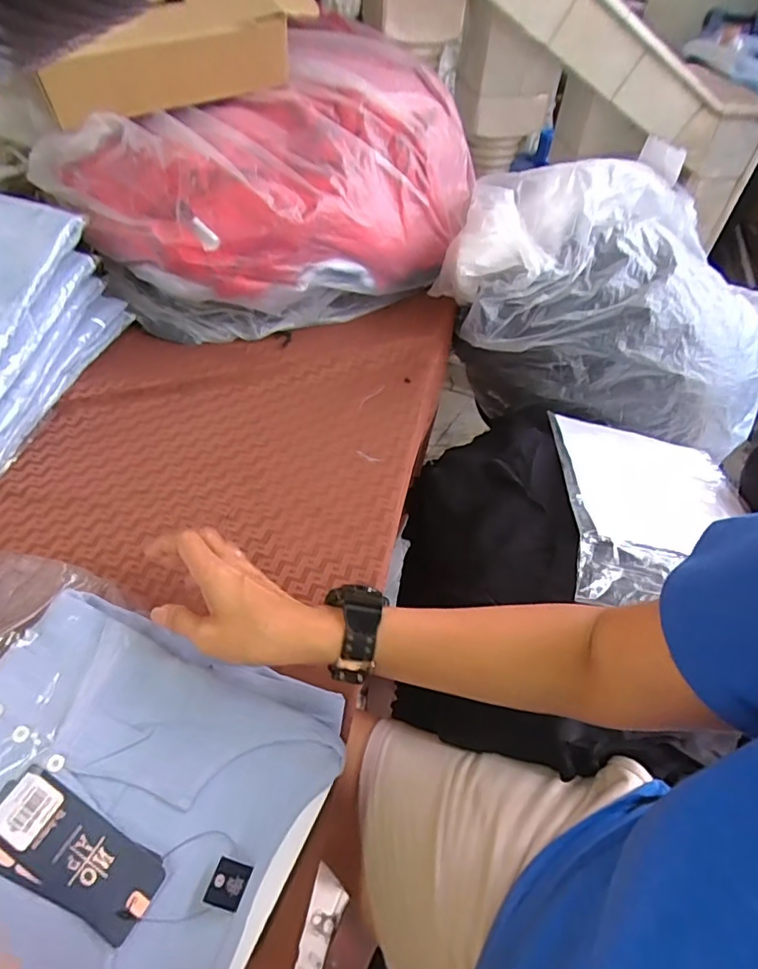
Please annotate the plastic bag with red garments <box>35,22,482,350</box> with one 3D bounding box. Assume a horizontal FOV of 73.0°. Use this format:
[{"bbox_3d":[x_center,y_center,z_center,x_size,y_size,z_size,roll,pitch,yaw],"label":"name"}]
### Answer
[{"bbox_3d":[-0.107,-0.375,0.700,0.518,0.270,0.269,-36,61,-27],"label":"plastic bag with red garments"}]

